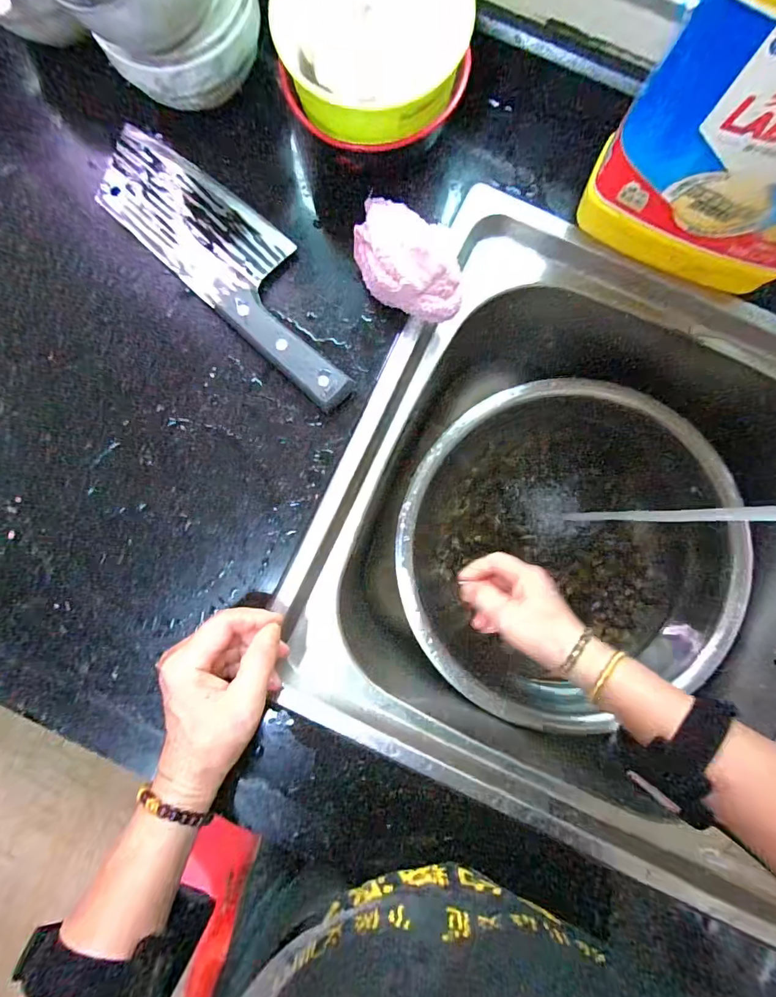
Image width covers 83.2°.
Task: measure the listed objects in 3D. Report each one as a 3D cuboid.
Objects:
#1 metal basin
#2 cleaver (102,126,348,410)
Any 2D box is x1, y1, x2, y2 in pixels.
[{"bbox_3d":[0.175,0.049,0.460,0.321,0.108,0.286,-12,87,0],"label":"metal basin"},{"bbox_3d":[-0.116,-0.182,0.336,0.267,0.025,0.078,43,89,3],"label":"cleaver"}]

